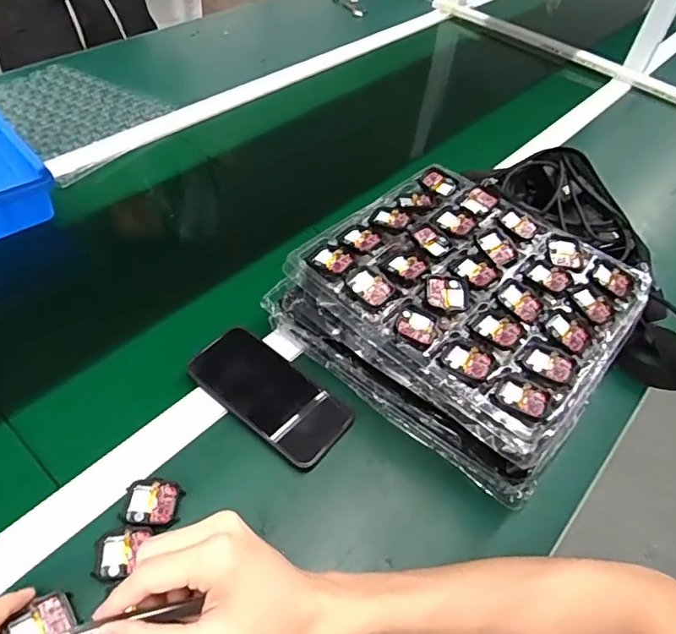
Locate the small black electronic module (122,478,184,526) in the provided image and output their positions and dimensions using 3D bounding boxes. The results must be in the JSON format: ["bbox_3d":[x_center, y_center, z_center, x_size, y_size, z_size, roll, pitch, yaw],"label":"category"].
[{"bbox_3d":[-0.155,0.154,0.440,0.046,0.004,0.038,5,49,-2],"label":"small black electronic module"}]

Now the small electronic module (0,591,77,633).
[{"bbox_3d":[-0.210,0.221,0.372,0.040,0.013,0.038,-27,57,-26],"label":"small electronic module"}]

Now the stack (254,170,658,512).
[{"bbox_3d":[0.139,-0.022,0.561,0.301,0.091,0.298,36,55,22],"label":"stack"}]

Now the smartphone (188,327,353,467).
[{"bbox_3d":[-0.065,0.071,0.504,0.158,0.015,0.074,33,54,20],"label":"smartphone"}]

